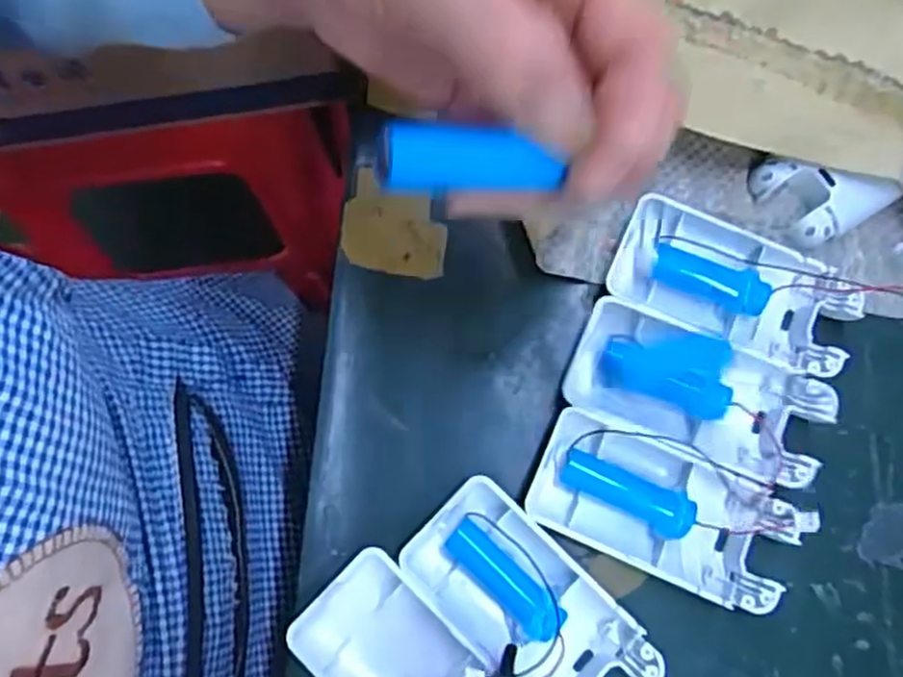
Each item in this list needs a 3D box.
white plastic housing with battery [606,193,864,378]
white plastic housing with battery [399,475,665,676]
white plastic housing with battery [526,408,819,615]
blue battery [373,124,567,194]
[{"bbox_3d":[0.108,-0.018,0.290,0.091,0.016,0.043,25,78,4],"label":"white plastic housing with battery"},{"bbox_3d":[0.027,0.096,0.263,0.046,0.014,0.091,-43,82,-10],"label":"white plastic housing with battery"},{"bbox_3d":[0.077,0.062,0.273,0.093,0.014,0.046,24,77,4],"label":"white plastic housing with battery"},{"bbox_3d":[0.004,-0.044,0.186,0.045,0.012,0.012,0,74,-17],"label":"blue battery"}]

